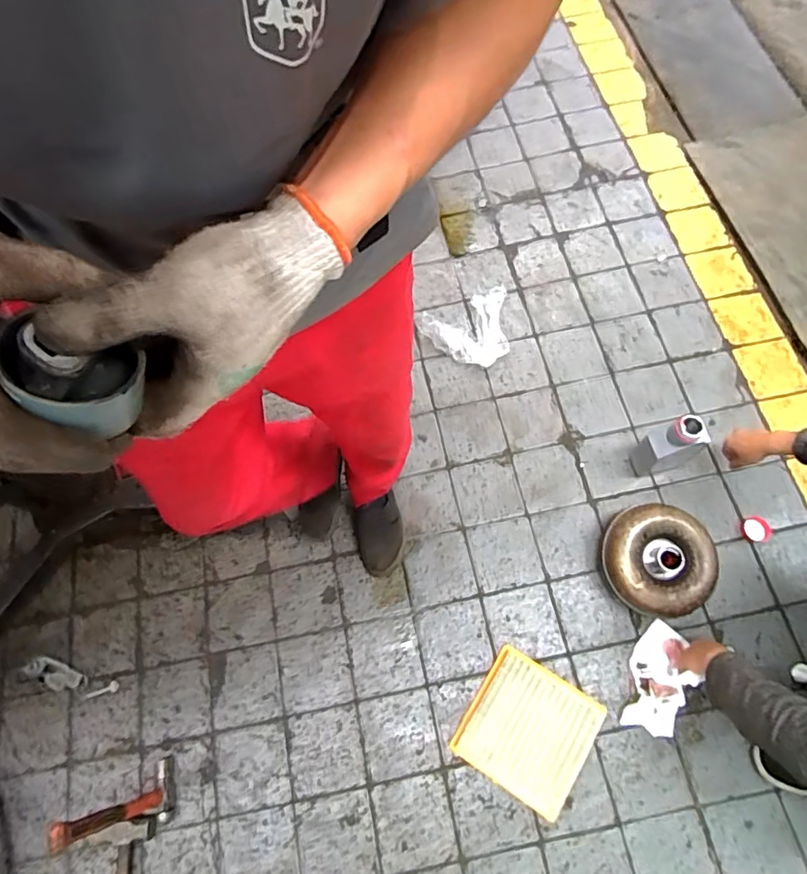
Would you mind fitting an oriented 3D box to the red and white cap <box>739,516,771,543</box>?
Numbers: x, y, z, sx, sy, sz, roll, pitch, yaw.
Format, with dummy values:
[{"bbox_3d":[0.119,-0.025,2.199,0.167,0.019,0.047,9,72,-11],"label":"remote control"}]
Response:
[{"bbox_3d":[0.785,0.206,1.194,0.058,0.014,0.058,-2,68,4],"label":"red and white cap"}]

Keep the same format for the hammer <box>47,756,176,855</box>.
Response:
[{"bbox_3d":[-0.482,0.649,0.927,0.051,0.314,0.108,-29,69,-7],"label":"hammer"}]

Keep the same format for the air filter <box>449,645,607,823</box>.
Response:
[{"bbox_3d":[0.249,0.584,1.067,0.232,0.031,0.230,30,74,15],"label":"air filter"}]

